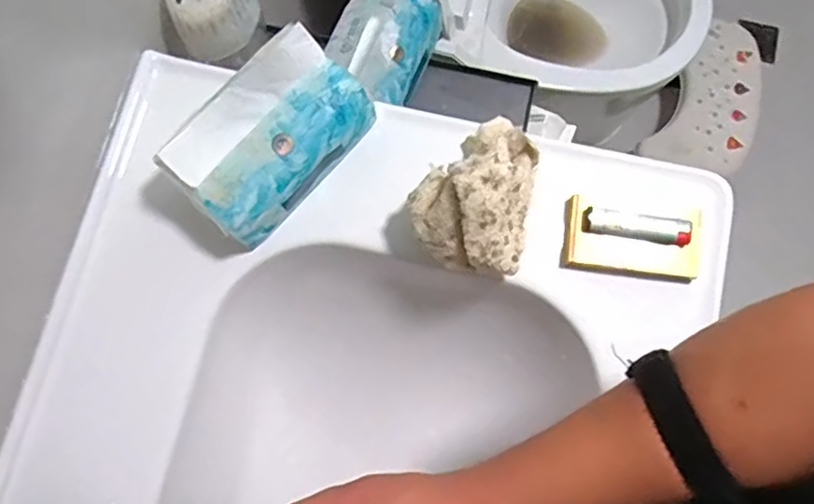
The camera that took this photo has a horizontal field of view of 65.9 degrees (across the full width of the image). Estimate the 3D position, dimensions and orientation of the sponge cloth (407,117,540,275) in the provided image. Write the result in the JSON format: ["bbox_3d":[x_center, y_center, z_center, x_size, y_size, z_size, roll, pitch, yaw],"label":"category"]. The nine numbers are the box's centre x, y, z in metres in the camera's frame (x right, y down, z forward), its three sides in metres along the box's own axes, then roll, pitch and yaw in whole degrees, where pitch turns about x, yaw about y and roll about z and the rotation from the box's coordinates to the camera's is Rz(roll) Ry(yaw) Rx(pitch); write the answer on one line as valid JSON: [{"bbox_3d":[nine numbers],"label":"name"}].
[{"bbox_3d":[0.053,-0.054,0.466,0.084,0.074,0.130,12,78,4],"label":"sponge cloth"}]

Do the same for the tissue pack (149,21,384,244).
[{"bbox_3d":[-0.103,-0.086,0.473,0.086,0.071,0.143,41,81,9],"label":"tissue pack"}]

